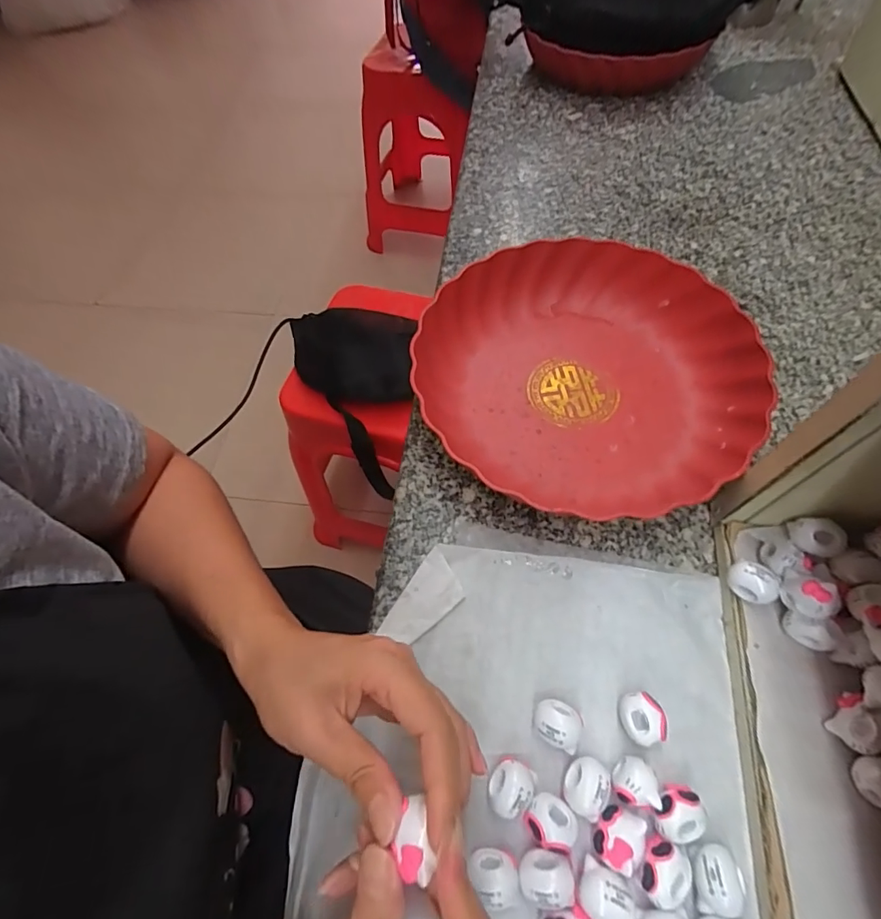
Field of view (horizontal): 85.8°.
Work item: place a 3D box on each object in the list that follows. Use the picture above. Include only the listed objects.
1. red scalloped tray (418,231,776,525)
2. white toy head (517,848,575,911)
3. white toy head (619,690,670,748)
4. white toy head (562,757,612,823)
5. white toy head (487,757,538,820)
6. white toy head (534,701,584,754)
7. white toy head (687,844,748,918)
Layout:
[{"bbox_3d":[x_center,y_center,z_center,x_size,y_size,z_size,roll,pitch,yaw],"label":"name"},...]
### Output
[{"bbox_3d":[0.110,-0.068,0.358,0.232,0.049,0.224,34,68,19],"label":"red scalloped tray"},{"bbox_3d":[0.050,0.200,0.226,0.025,0.017,0.021,-10,61,-3],"label":"white toy head"},{"bbox_3d":[0.108,0.140,0.257,0.022,0.017,0.024,-1,61,2],"label":"white toy head"},{"bbox_3d":[0.074,0.167,0.242,0.020,0.019,0.025,26,65,16],"label":"white toy head"},{"bbox_3d":[0.037,0.170,0.245,0.021,0.018,0.026,34,68,19],"label":"white toy head"},{"bbox_3d":[0.063,0.143,0.257,0.024,0.019,0.022,18,64,12],"label":"white toy head"},{"bbox_3d":[0.130,0.198,0.223,0.021,0.018,0.024,-1,61,2],"label":"white toy head"}]

